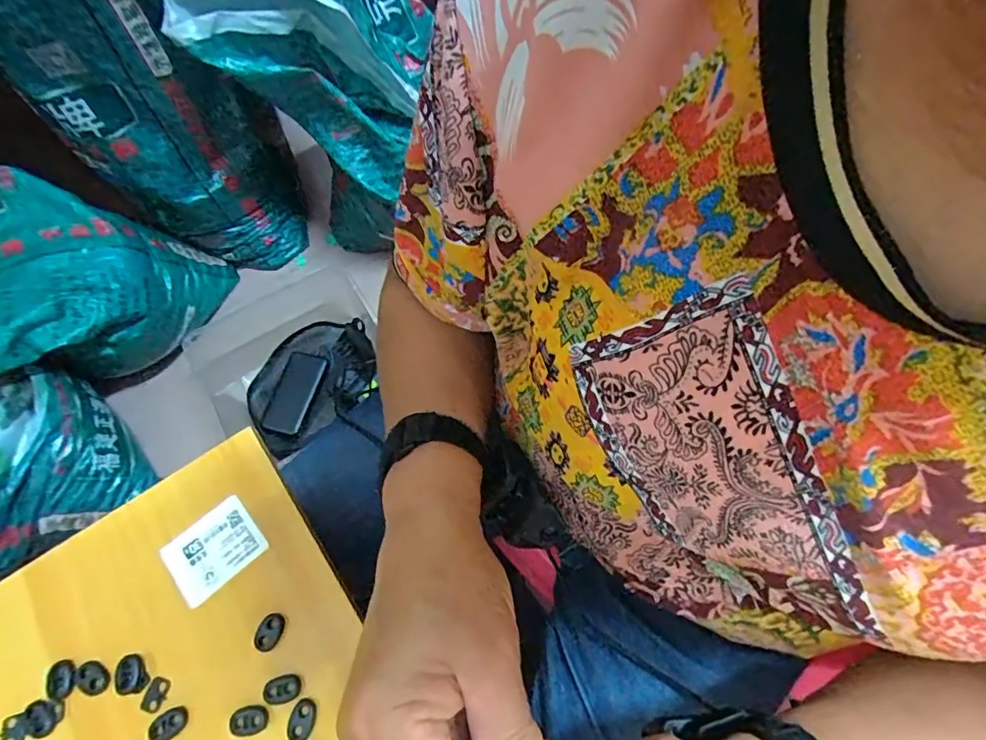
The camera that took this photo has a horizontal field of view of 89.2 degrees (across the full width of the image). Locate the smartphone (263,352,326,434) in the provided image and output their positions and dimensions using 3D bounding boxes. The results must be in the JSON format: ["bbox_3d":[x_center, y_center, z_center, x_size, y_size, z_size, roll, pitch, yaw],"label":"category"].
[{"bbox_3d":[-0.370,0.039,0.924,0.080,0.012,0.152,14,68,9],"label":"smartphone"}]

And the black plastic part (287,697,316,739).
[{"bbox_3d":[-0.114,0.209,0.298,0.014,0.004,0.022,10,65,5],"label":"black plastic part"}]

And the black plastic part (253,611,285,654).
[{"bbox_3d":[-0.143,0.167,0.319,0.016,0.005,0.022,19,66,9],"label":"black plastic part"}]

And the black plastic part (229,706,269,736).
[{"bbox_3d":[-0.146,0.210,0.299,0.022,0.004,0.014,-7,65,-3],"label":"black plastic part"}]

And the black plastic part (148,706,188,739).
[{"bbox_3d":[-0.195,0.213,0.299,0.020,0.005,0.015,-27,67,-12],"label":"black plastic part"}]

